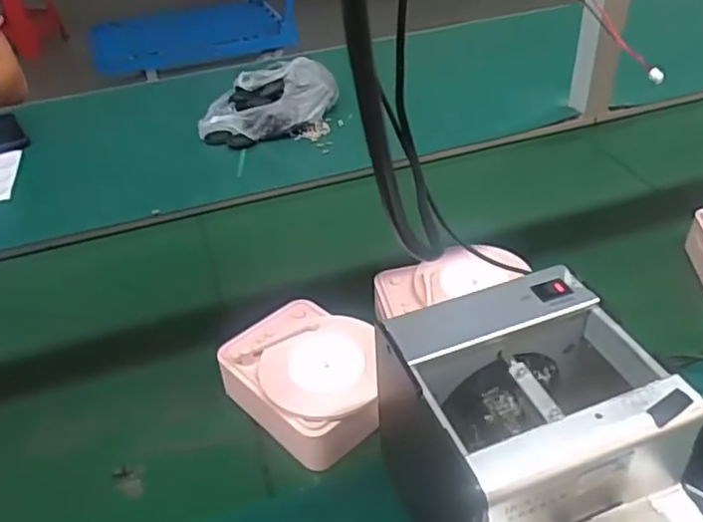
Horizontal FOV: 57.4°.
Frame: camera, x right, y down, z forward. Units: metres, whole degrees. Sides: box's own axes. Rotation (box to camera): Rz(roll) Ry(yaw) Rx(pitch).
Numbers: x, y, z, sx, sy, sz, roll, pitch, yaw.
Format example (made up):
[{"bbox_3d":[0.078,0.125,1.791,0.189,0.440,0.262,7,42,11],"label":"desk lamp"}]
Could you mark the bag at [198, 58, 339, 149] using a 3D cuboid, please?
[{"bbox_3d":[-0.116,-0.229,0.910,0.184,0.063,0.149,-4,38,1],"label":"bag"}]

